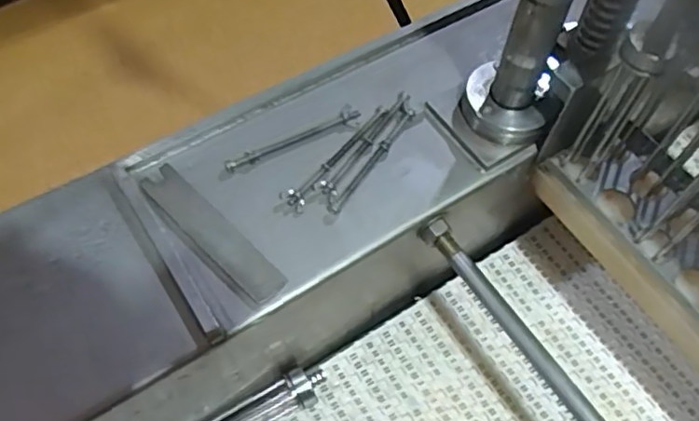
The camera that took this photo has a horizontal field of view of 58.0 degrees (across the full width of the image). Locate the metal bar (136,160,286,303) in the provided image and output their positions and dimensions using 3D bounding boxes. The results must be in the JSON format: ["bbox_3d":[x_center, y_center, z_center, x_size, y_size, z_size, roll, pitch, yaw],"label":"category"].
[{"bbox_3d":[-0.106,0.017,0.490,0.146,0.011,0.031,41,66,20],"label":"metal bar"}]

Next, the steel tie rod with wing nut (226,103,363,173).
[{"bbox_3d":[-0.048,-0.061,0.533,0.120,0.011,0.017,-21,62,-14],"label":"steel tie rod with wing nut"}]

